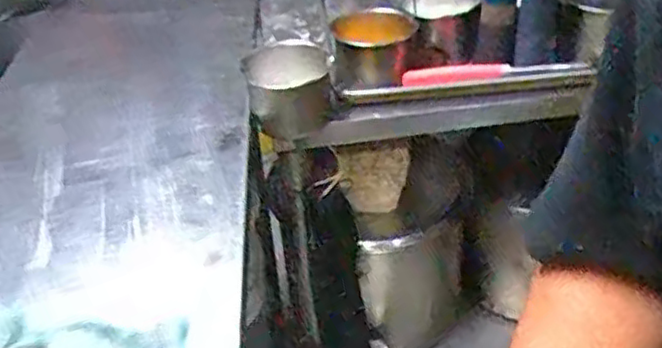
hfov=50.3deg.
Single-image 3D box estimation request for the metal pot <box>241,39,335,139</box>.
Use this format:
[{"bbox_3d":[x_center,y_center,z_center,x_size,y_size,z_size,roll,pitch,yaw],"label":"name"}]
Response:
[{"bbox_3d":[-0.057,-0.116,0.949,0.112,0.097,0.096,-13,36,-12],"label":"metal pot"}]

